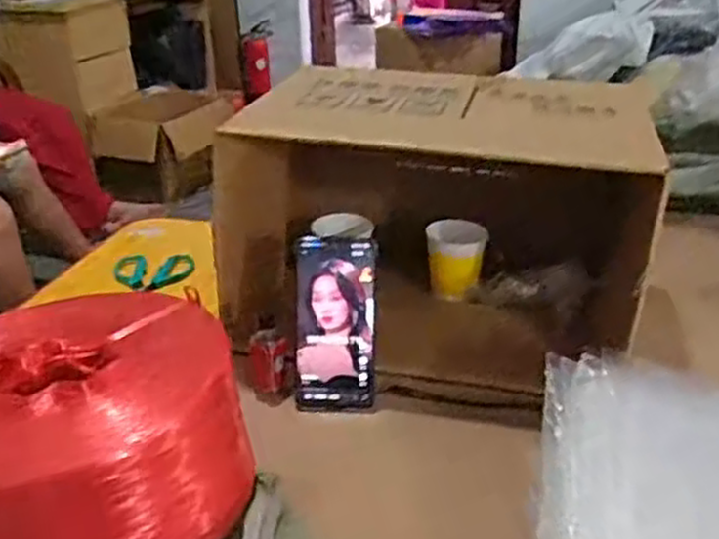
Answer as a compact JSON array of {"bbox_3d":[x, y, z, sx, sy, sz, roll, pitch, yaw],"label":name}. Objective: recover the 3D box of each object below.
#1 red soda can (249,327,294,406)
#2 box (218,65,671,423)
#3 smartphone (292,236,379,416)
[{"bbox_3d":[-0.086,0.093,0.746,0.034,0.065,0.034,0,27,0],"label":"red soda can"},{"bbox_3d":[0.094,-0.048,0.817,0.379,0.257,0.278,5,28,11],"label":"box"},{"bbox_3d":[-0.023,0.054,0.720,0.076,0.166,0.011,0,7,2],"label":"smartphone"}]

